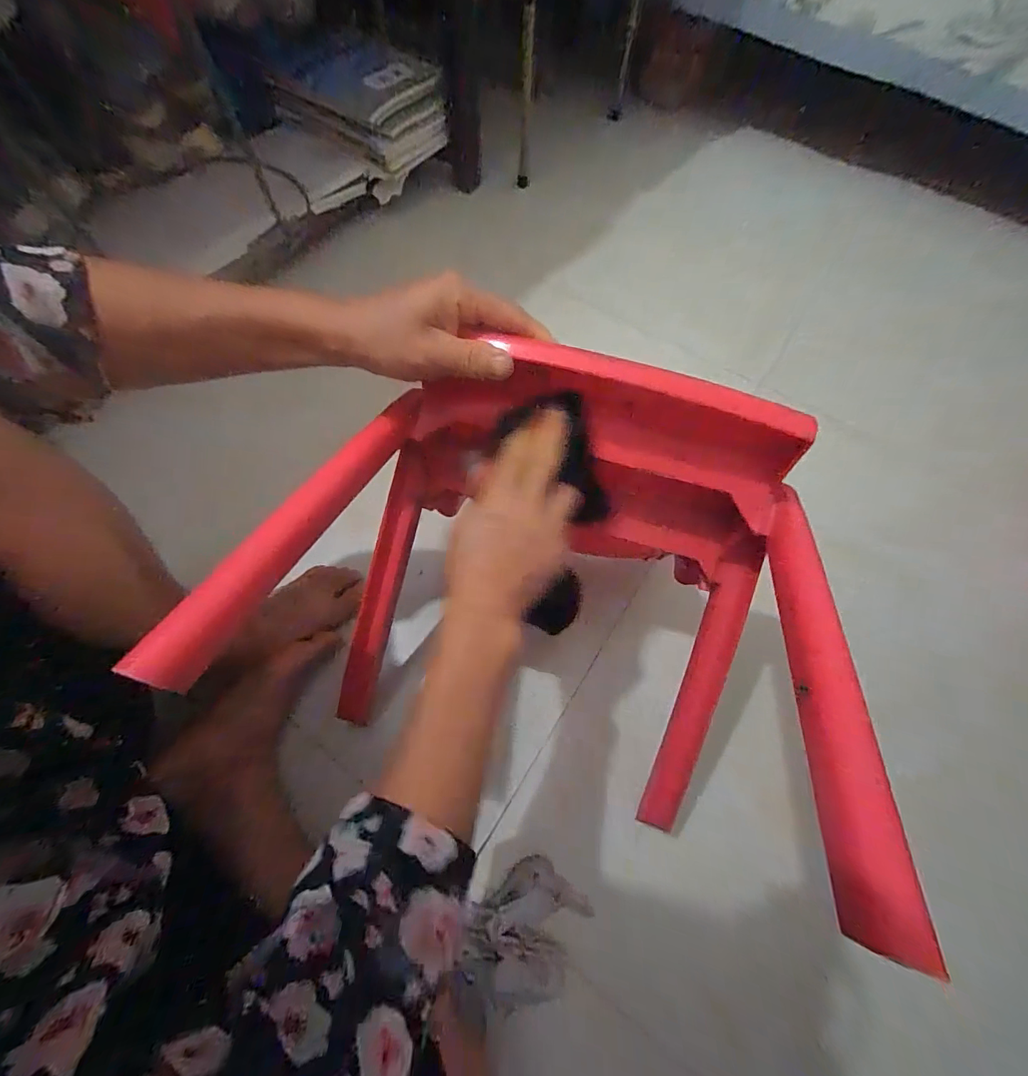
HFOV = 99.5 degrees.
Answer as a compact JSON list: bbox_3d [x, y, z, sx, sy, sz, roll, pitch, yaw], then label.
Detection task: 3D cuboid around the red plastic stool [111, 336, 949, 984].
[{"bbox_3d":[0.029,0.049,0.326,0.331,0.259,0.243,17,65,6],"label":"red plastic stool"}]

